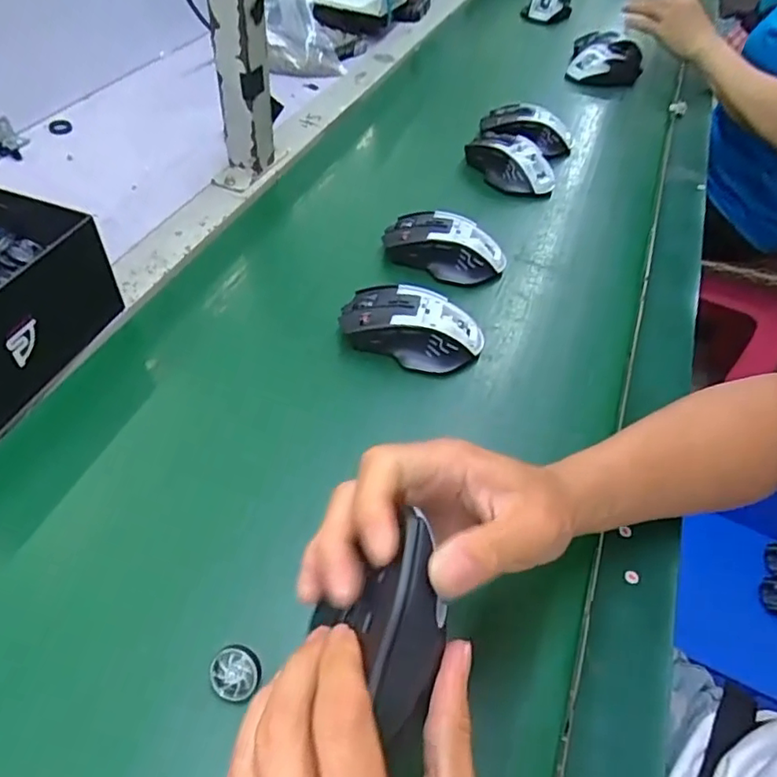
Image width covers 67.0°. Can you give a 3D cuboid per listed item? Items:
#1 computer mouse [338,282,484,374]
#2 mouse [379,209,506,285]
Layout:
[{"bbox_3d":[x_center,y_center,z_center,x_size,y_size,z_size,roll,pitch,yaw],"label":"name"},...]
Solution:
[{"bbox_3d":[0.019,-0.053,0.478,0.113,0.040,0.064,10,49,3],"label":"computer mouse"},{"bbox_3d":[0.052,-0.133,0.555,0.116,0.035,0.065,17,50,10],"label":"mouse"}]

